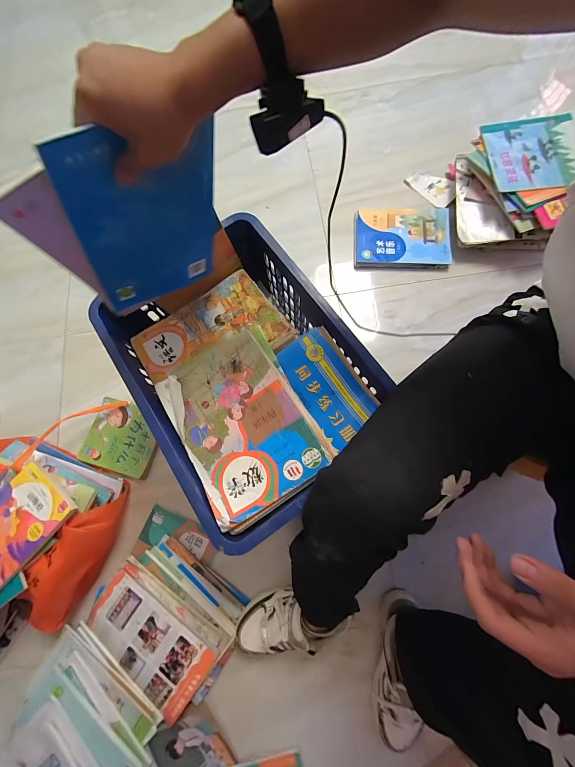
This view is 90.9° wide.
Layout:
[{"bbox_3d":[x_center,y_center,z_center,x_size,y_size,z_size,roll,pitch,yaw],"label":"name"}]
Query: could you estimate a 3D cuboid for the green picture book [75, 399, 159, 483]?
[{"bbox_3d":[-0.426,0.137,0.728,0.188,0.009,0.170,14,76,5],"label":"green picture book"}]

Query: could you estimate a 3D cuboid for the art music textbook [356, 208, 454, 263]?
[{"bbox_3d":[0.333,-0.432,0.817,0.254,0.011,0.185,3,76,5],"label":"art music textbook"}]

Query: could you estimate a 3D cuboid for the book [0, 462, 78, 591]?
[{"bbox_3d":[-0.553,0.295,0.557,0.149,0.028,0.223,37,79,11],"label":"book"}]

